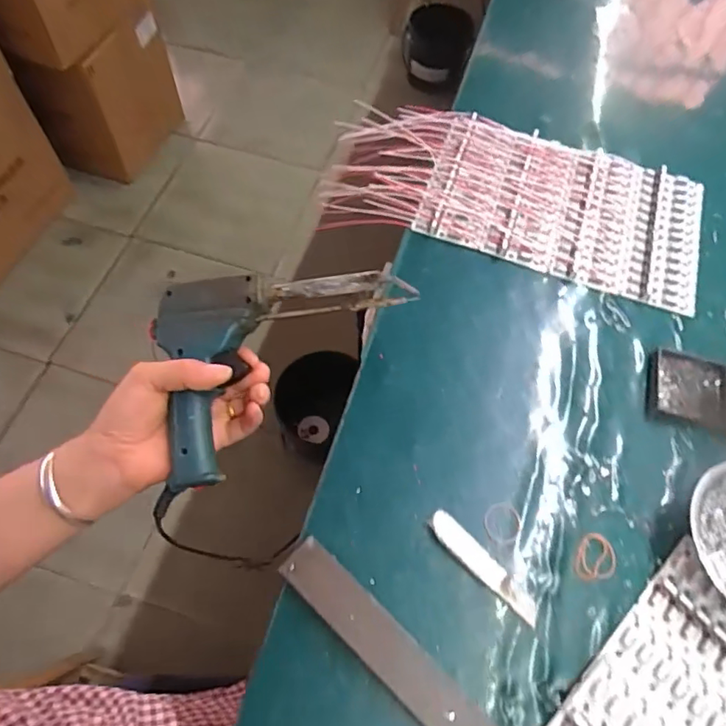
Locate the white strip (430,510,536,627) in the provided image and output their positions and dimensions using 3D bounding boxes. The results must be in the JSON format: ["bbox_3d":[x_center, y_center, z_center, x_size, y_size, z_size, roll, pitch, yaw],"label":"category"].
[{"bbox_3d":[0.094,0.156,0.422,0.102,0.011,0.022,41,69,17],"label":"white strip"}]

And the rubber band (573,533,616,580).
[{"bbox_3d":[0.187,0.156,0.435,0.030,0.004,0.039,26,66,10],"label":"rubber band"}]

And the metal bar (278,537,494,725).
[{"bbox_3d":[0.022,0.209,0.384,0.202,0.009,0.036,41,78,14],"label":"metal bar"}]

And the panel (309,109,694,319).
[{"bbox_3d":[0.169,-0.192,0.615,0.416,0.049,0.213,14,64,5],"label":"panel"}]

